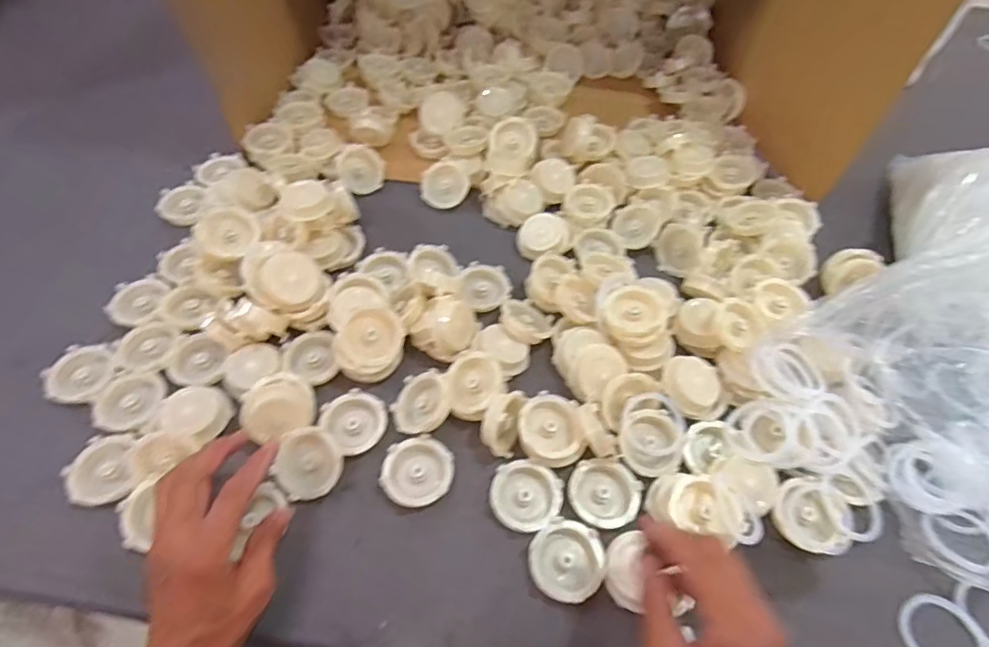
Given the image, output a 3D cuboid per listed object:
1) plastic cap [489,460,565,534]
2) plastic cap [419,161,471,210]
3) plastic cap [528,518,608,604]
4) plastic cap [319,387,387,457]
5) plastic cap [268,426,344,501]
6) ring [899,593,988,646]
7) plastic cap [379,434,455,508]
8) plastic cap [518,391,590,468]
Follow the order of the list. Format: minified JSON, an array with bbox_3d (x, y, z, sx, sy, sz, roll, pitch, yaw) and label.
[{"bbox_3d":[0.027,0.147,0.441,0.060,0.012,0.055,1,57,-1],"label":"plastic cap"},{"bbox_3d":[-0.060,-0.170,0.635,0.060,0.015,0.056,0,92,13],"label":"plastic cap"},{"bbox_3d":[0.058,0.190,0.416,0.059,0.013,0.057,1,57,-1],"label":"plastic cap"},{"bbox_3d":[-0.127,0.088,0.472,0.058,0.011,0.050,39,64,21],"label":"plastic cap"},{"bbox_3d":[-0.158,0.120,0.439,0.056,0.021,0.056,39,77,16],"label":"plastic cap"},{"bbox_3d":[0.351,0.243,0.401,0.058,0.007,0.054,1,57,-1],"label":"ring"},{"bbox_3d":[-0.066,0.128,0.448,0.059,0.016,0.057,1,57,-1],"label":"plastic cap"},{"bbox_3d":[0.051,0.095,0.464,0.056,0.014,0.065,-13,75,-7],"label":"plastic cap"}]

